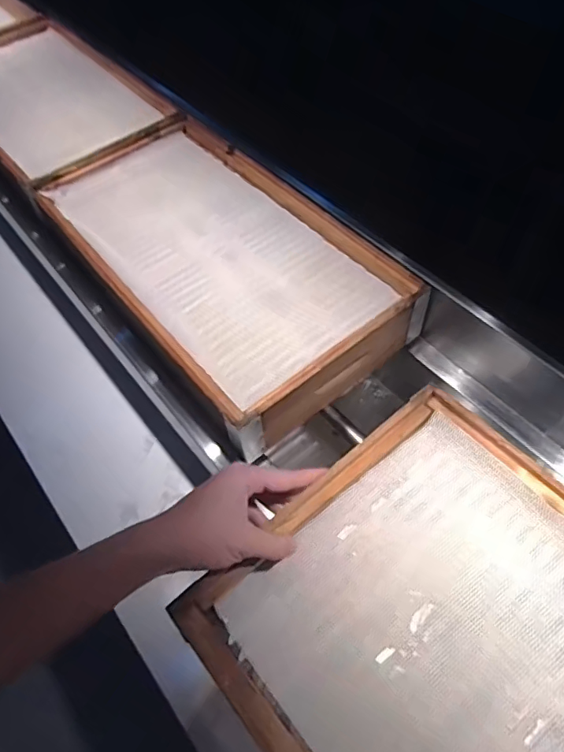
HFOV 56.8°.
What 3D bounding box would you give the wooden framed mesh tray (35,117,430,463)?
[{"bbox_3d":[-0.104,-0.179,0.771,0.304,0.089,0.565,-34,58,-22],"label":"wooden framed mesh tray"}]

